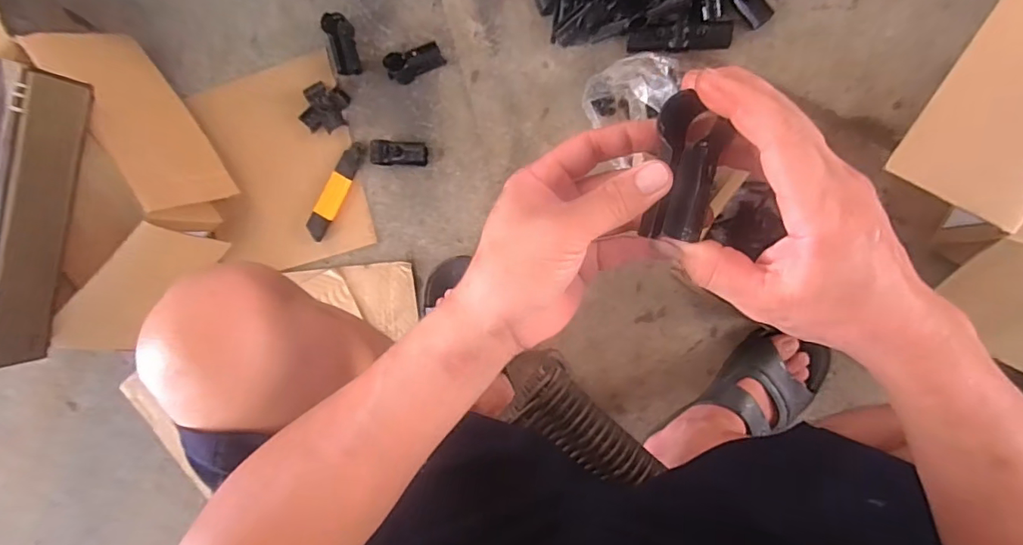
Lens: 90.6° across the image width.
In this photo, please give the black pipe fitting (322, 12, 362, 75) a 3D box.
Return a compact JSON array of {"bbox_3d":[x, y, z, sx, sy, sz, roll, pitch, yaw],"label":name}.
[{"bbox_3d":[-0.244,-0.326,0.733,0.037,0.034,0.088,-16,88,9],"label":"black pipe fitting"}]

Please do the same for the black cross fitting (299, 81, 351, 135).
[{"bbox_3d":[-0.272,-0.239,0.739,0.062,0.020,0.068,10,92,9],"label":"black cross fitting"}]

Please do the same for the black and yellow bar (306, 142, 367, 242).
[{"bbox_3d":[-0.260,-0.121,0.748,0.033,0.019,0.155,32,95,7],"label":"black and yellow bar"}]

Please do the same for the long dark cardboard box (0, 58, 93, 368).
[{"bbox_3d":[-0.639,-0.070,0.629,0.106,0.092,0.375,18,96,8],"label":"long dark cardboard box"}]

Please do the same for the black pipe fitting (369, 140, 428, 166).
[{"bbox_3d":[-0.161,-0.170,0.725,0.081,0.019,0.035,7,91,9],"label":"black pipe fitting"}]

